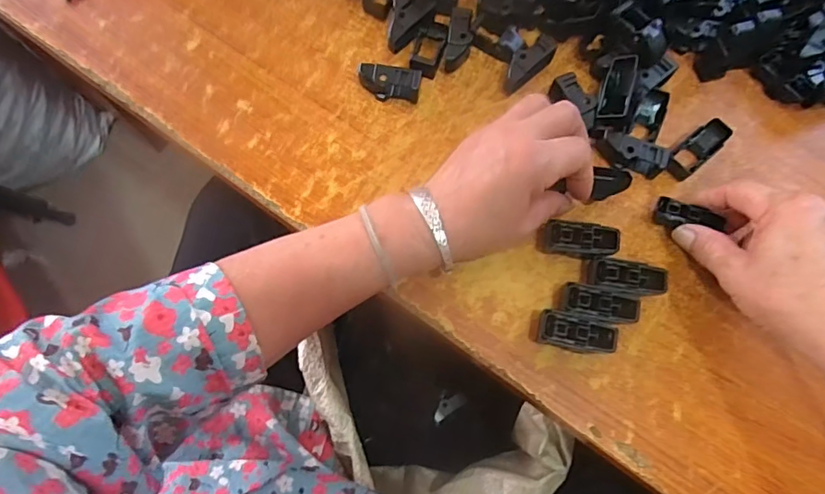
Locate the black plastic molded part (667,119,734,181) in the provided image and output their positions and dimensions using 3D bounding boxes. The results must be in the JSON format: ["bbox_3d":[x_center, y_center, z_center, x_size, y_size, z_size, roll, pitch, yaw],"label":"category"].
[{"bbox_3d":[0.217,-0.075,0.379,0.052,0.014,0.022,-43,78,2],"label":"black plastic molded part"}]

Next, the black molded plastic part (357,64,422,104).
[{"bbox_3d":[-0.018,-0.126,0.386,0.048,0.023,0.018,10,73,1],"label":"black molded plastic part"}]

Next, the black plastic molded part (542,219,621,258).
[{"bbox_3d":[0.121,-0.004,0.356,0.049,0.016,0.025,6,82,6],"label":"black plastic molded part"}]

